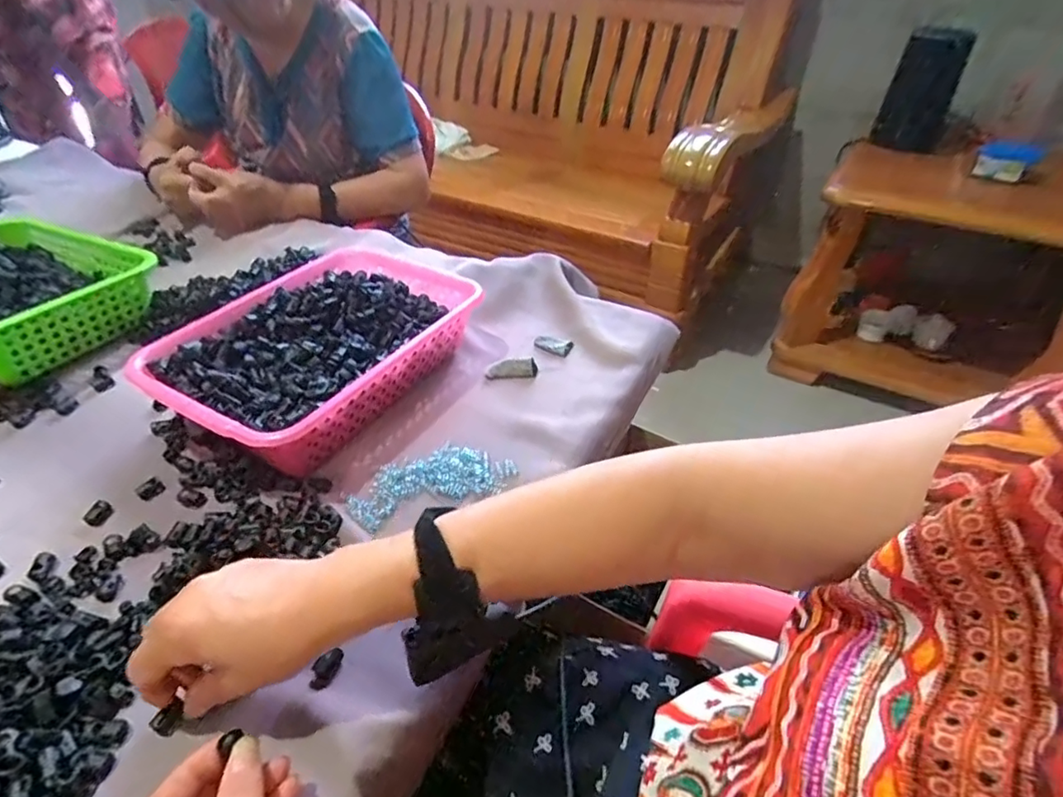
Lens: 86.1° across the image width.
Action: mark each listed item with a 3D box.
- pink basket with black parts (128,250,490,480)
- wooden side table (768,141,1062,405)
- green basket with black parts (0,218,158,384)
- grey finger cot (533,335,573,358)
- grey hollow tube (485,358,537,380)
[{"bbox_3d":[-0.221,-0.056,0.603,0.227,0.069,0.312,22,44,23],"label":"pink basket with black parts"},{"bbox_3d":[1.003,-0.279,1.398,0.634,0.535,0.359,17,42,19],"label":"wooden side table"},{"bbox_3d":[-0.626,-0.128,0.674,0.305,0.084,0.223,19,43,21],"label":"green basket with black parts"},{"bbox_3d":[0.026,-0.065,0.694,0.045,0.008,0.025,16,42,18],"label":"grey finger cot"},{"bbox_3d":[-0.022,-0.034,0.642,0.059,0.019,0.022,-6,40,-9],"label":"grey hollow tube"}]

